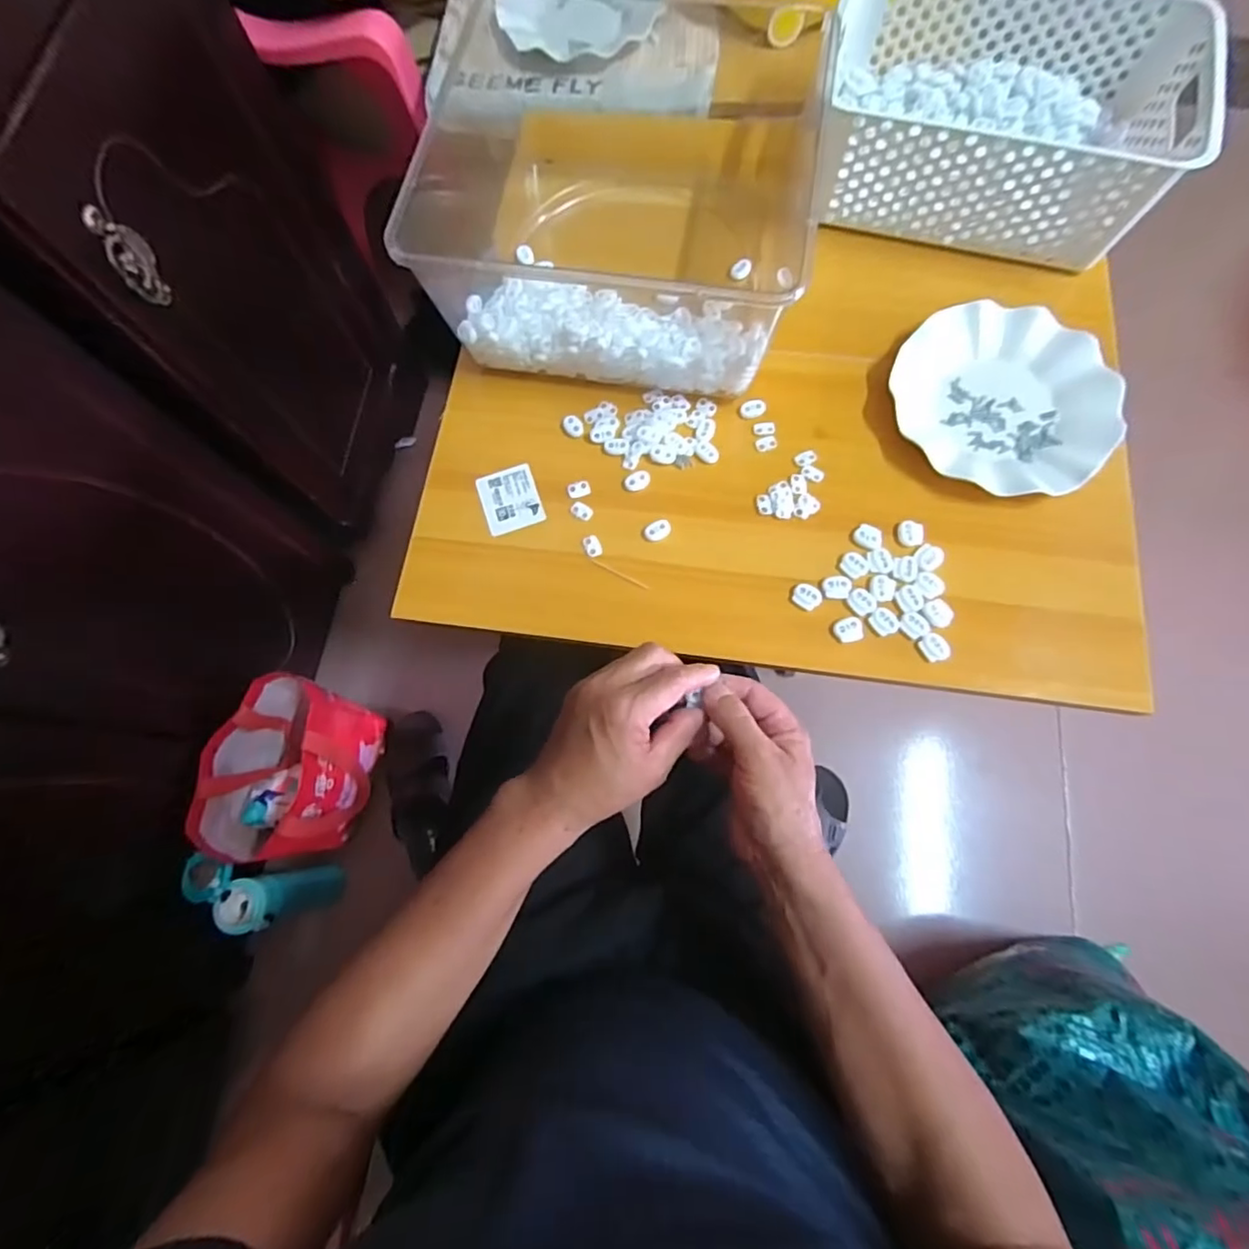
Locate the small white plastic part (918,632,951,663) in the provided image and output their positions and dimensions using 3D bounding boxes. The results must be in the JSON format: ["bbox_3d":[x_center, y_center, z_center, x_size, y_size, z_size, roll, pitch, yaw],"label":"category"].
[{"bbox_3d":[0.241,0.018,0.464,0.018,0.007,0.022,-28,74,-6],"label":"small white plastic part"}]

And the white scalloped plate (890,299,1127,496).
[{"bbox_3d":[0.322,-0.191,0.513,0.178,0.027,0.176,-1,73,2],"label":"white scalloped plate"}]

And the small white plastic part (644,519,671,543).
[{"bbox_3d":[0.028,-0.080,0.507,0.024,0.004,0.016,-32,75,-7],"label":"small white plastic part"}]

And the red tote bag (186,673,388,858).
[{"bbox_3d":[-0.453,0.204,0.845,0.159,0.216,0.231,7,74,4],"label":"red tote bag"}]

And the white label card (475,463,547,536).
[{"bbox_3d":[-0.100,-0.110,0.526,0.049,0.004,0.060,-19,73,-3],"label":"white label card"}]

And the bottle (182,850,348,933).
[{"bbox_3d":[-0.466,0.352,0.819,0.087,0.227,0.093,-7,73,0],"label":"bottle"}]

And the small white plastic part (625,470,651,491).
[{"bbox_3d":[0.011,-0.126,0.522,0.023,0.004,0.017,-25,74,-5],"label":"small white plastic part"}]

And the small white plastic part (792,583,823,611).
[{"bbox_3d":[0.148,-0.023,0.484,0.023,0.004,0.019,37,78,12],"label":"small white plastic part"}]

